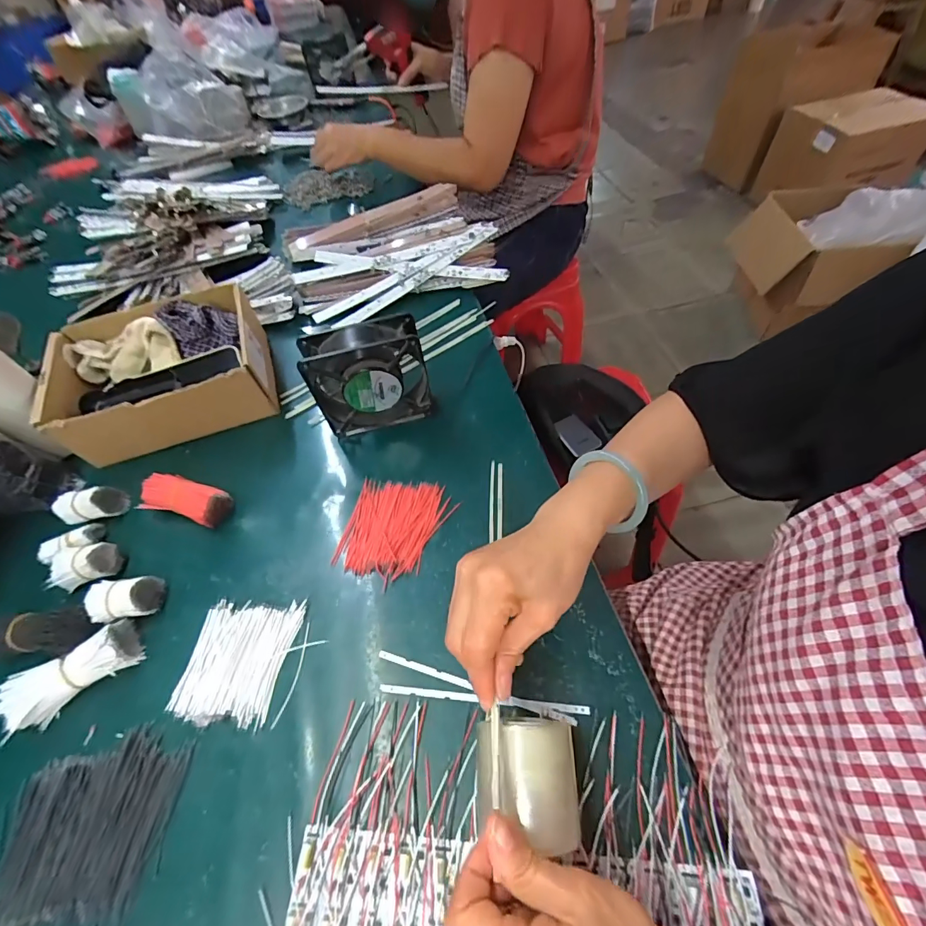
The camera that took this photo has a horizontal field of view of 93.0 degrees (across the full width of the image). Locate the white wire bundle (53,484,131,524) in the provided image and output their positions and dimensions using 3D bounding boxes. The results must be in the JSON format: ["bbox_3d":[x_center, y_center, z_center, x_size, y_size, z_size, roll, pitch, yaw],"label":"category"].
[{"bbox_3d":[-0.393,0.045,0.461,0.062,0.028,0.028,-12,56,-3],"label":"white wire bundle"}]

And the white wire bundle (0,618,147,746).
[{"bbox_3d":[-0.327,0.176,0.368,0.094,0.030,0.041,-34,59,-17],"label":"white wire bundle"}]

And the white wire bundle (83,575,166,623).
[{"bbox_3d":[-0.309,0.125,0.403,0.050,0.030,0.033,-13,56,-3],"label":"white wire bundle"}]

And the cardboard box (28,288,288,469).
[{"bbox_3d":[-0.354,-0.110,0.529,0.216,0.086,0.171,-20,56,-10],"label":"cardboard box"}]

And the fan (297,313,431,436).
[{"bbox_3d":[-0.101,-0.091,0.474,0.118,0.120,0.039,-15,56,-5],"label":"fan"}]

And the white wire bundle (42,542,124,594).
[{"bbox_3d":[-0.366,0.101,0.429,0.055,0.035,0.042,-9,55,-1],"label":"white wire bundle"}]

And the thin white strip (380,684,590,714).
[{"bbox_3d":[0.014,0.183,0.342,0.161,0.005,0.006,3,56,7],"label":"thin white strip"}]

